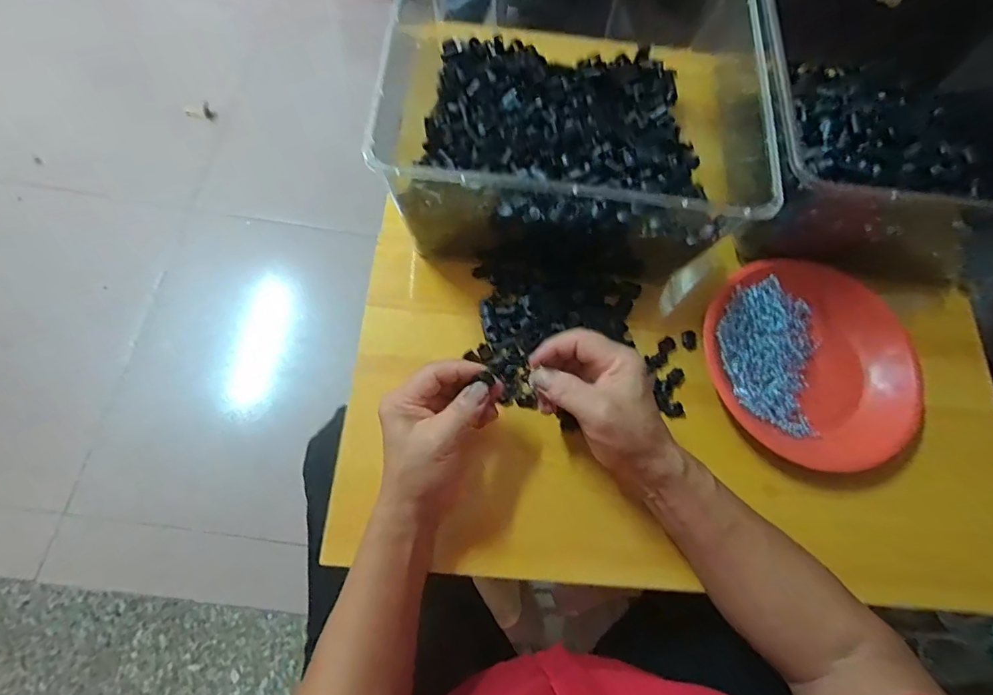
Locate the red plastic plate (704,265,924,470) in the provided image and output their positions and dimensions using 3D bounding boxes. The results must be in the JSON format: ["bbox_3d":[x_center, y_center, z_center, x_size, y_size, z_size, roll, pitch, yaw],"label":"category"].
[{"bbox_3d":[0.283,0.014,0.469,0.193,0.022,0.180,2,69,-5],"label":"red plastic plate"}]

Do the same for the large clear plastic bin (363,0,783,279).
[{"bbox_3d":[0.086,-0.220,0.474,0.340,0.139,0.294,3,69,-4],"label":"large clear plastic bin"}]

